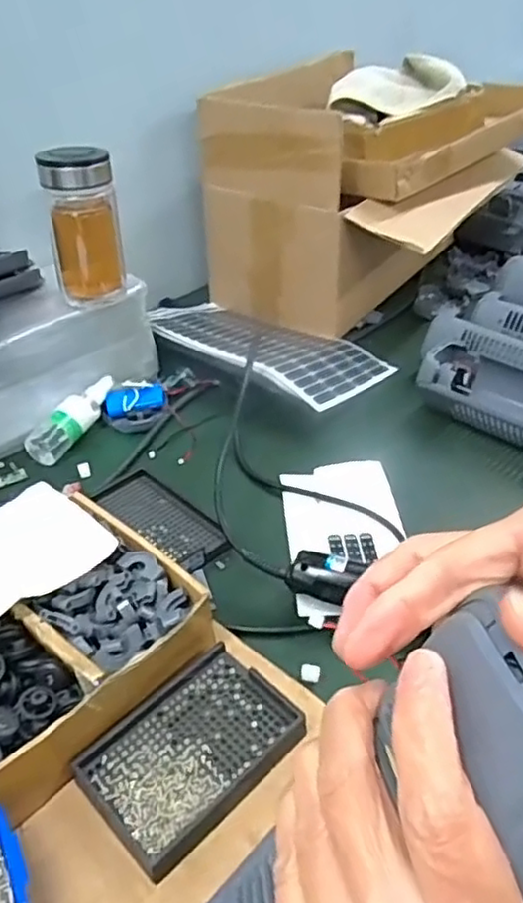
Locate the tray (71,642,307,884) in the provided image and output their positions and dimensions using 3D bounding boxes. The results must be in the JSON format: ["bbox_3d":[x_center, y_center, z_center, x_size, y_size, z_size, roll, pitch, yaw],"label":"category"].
[{"bbox_3d":[-0.047,0.206,0.464,0.136,0.022,0.098,-33,49,-33],"label":"tray"}]

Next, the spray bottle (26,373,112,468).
[{"bbox_3d":[-0.208,-0.039,0.755,0.033,0.046,0.128,21,42,27],"label":"spray bottle"}]

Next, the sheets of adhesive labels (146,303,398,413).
[{"bbox_3d":[-0.002,-0.145,0.870,0.312,0.039,0.179,23,43,28],"label":"sheets of adhesive labels"}]

